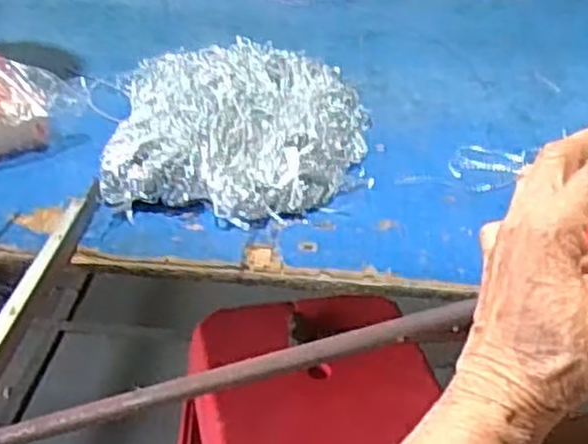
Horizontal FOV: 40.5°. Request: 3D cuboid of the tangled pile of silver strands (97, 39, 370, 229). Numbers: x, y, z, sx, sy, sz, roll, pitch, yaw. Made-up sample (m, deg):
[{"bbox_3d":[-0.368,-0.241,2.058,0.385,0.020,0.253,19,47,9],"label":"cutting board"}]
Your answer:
[{"bbox_3d":[-0.056,-0.127,0.913,0.279,0.059,0.408,-1,33,-5],"label":"tangled pile of silver strands"}]

